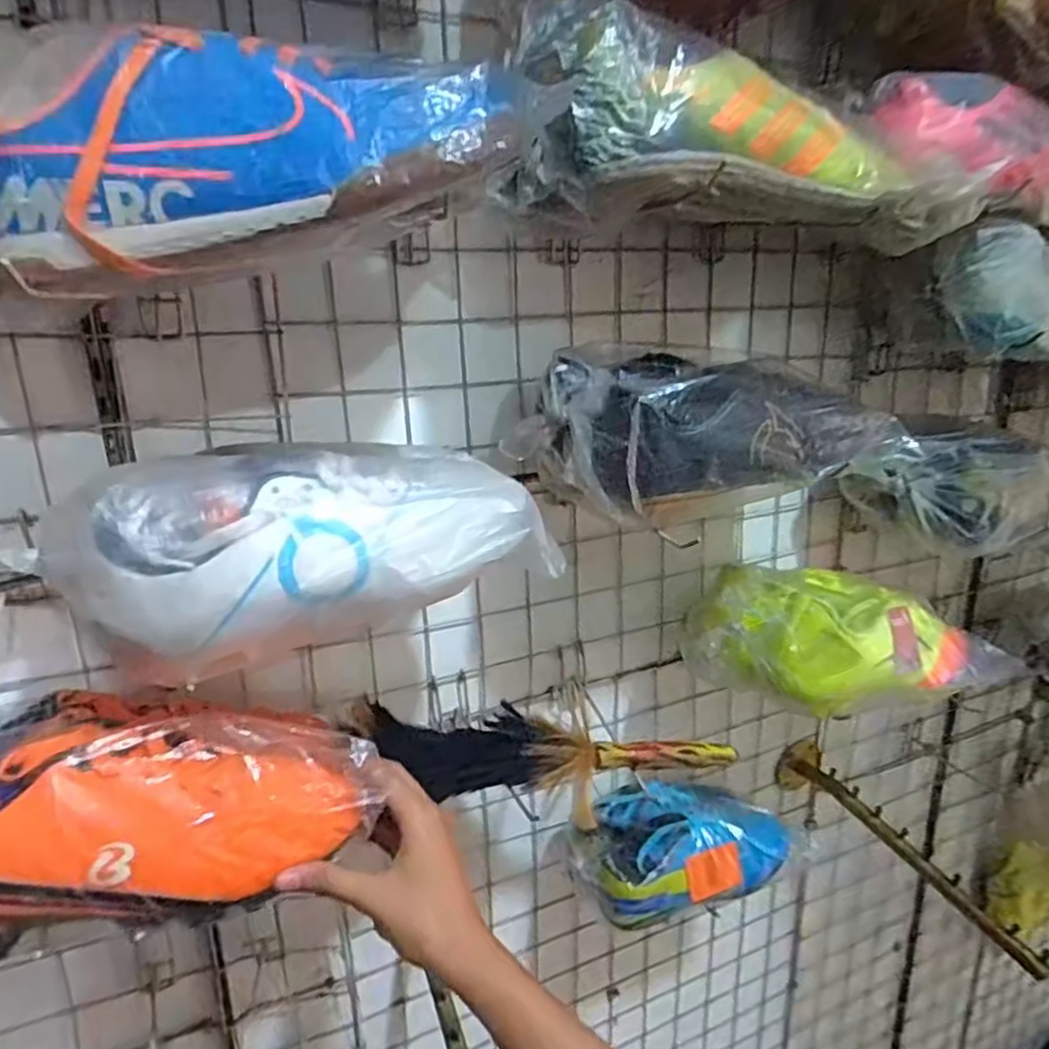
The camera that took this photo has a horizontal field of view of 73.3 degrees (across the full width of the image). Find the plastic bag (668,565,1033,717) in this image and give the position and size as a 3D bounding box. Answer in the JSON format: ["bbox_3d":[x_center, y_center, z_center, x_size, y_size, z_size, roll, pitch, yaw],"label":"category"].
[{"bbox_3d":[0.305,0.091,0.640,0.291,0.112,0.096,-6,18,-17],"label":"plastic bag"}]

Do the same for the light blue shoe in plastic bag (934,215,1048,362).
[{"bbox_3d":[0.460,-0.182,0.618,0.243,0.092,0.057,11,12,-23],"label":"light blue shoe in plastic bag"}]

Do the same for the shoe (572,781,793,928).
[{"bbox_3d":[0.153,0.305,0.687,0.201,0.063,0.120,-4,17,-12],"label":"shoe"}]

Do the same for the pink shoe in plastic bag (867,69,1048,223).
[{"bbox_3d":[0.398,-0.286,0.552,0.277,0.078,0.072,8,14,-17],"label":"pink shoe in plastic bag"}]

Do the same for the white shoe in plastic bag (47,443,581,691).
[{"bbox_3d":[-0.110,0.011,0.395,0.247,0.103,0.077,-7,18,-21],"label":"white shoe in plastic bag"}]

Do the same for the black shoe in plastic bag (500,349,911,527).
[{"bbox_3d":[0.137,-0.074,0.535,0.283,0.103,0.096,-5,17,-16],"label":"black shoe in plastic bag"}]

